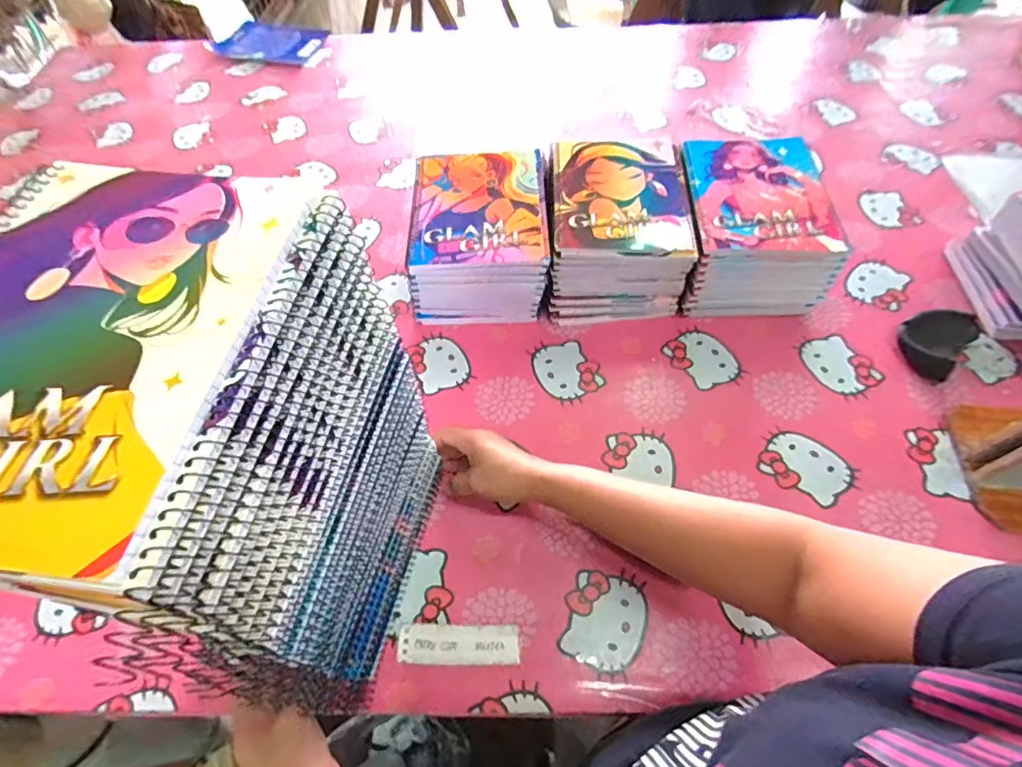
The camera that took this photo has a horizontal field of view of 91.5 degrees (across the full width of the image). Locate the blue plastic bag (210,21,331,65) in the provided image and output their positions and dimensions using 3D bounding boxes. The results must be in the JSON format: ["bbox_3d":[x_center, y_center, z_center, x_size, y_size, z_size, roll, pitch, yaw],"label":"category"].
[{"bbox_3d":[-0.510,-0.734,1.068,0.225,0.011,0.146,10,58,8],"label":"blue plastic bag"}]

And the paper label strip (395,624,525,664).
[{"bbox_3d":[-0.047,0.232,0.443,0.108,0.004,0.031,-2,57,1],"label":"paper label strip"}]

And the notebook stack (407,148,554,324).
[{"bbox_3d":[-0.036,-0.182,0.637,0.161,0.121,0.200,1,57,3],"label":"notebook stack"}]

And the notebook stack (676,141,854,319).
[{"bbox_3d":[0.288,-0.192,0.626,0.155,0.121,0.203,0,57,2],"label":"notebook stack"}]

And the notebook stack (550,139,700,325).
[{"bbox_3d":[0.129,-0.194,0.634,0.159,0.120,0.203,0,57,2],"label":"notebook stack"}]

